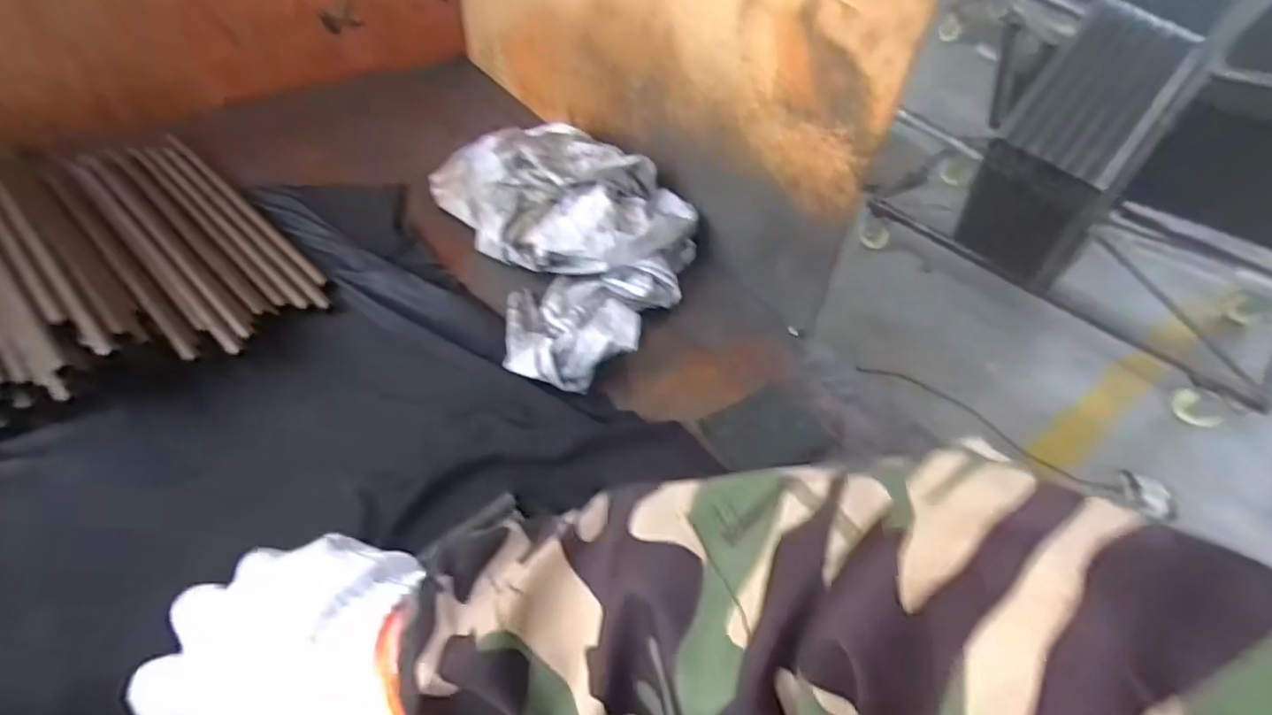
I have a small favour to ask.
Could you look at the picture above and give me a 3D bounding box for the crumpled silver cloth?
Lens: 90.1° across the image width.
[{"bbox_3d":[-0.054,-0.126,0.626,0.214,0.071,0.325,-16,51,-19],"label":"crumpled silver cloth"}]

